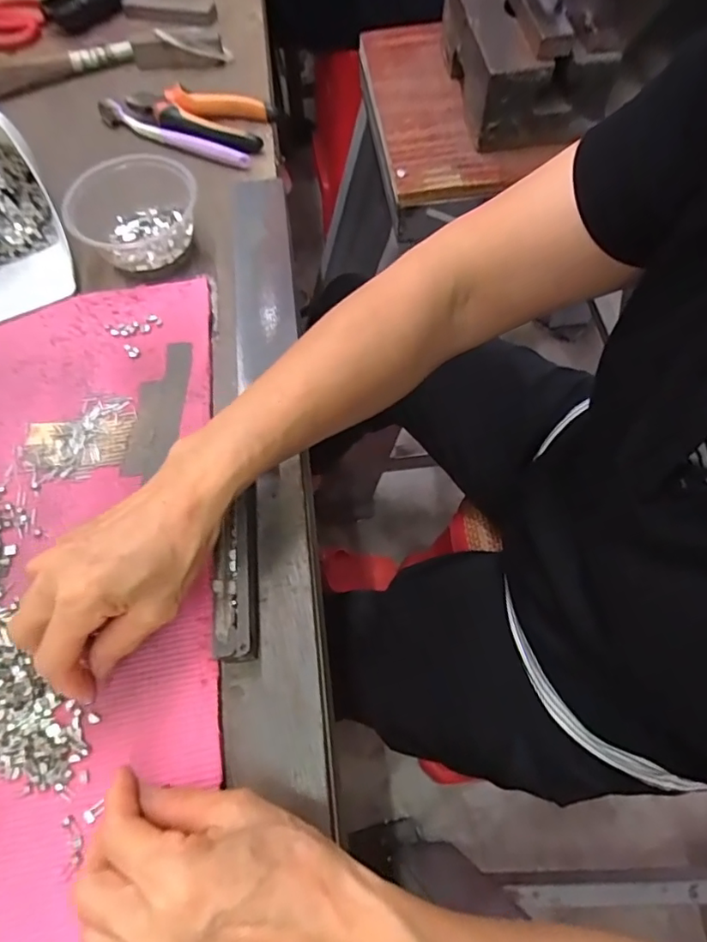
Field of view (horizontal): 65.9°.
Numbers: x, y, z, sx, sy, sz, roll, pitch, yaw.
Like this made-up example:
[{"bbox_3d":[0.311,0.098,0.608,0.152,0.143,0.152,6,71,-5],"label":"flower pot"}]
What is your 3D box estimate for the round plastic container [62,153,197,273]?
[{"bbox_3d":[-0.186,-0.221,0.472,0.102,0.047,0.102,0,65,0],"label":"round plastic container"}]

